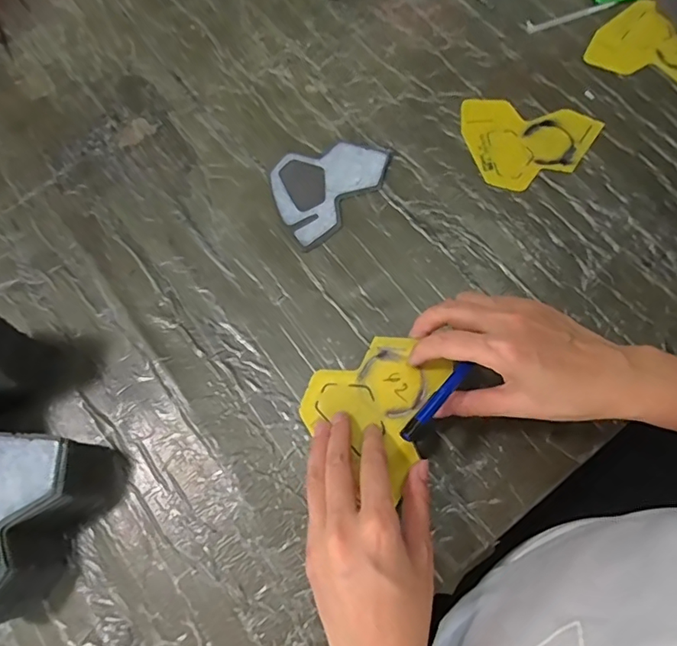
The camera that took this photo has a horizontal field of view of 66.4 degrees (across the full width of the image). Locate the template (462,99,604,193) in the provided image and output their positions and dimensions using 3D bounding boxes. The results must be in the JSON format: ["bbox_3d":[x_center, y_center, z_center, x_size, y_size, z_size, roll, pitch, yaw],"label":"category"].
[{"bbox_3d":[0.185,-0.173,0.507,0.128,0.005,0.098,10,71,6],"label":"template"}]

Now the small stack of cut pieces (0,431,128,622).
[{"bbox_3d":[-0.242,0.137,0.384,0.102,0.060,0.126,27,74,11],"label":"small stack of cut pieces"}]

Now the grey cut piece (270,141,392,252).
[{"bbox_3d":[-0.017,-0.139,0.506,0.091,0.008,0.124,39,76,14],"label":"grey cut piece"}]

